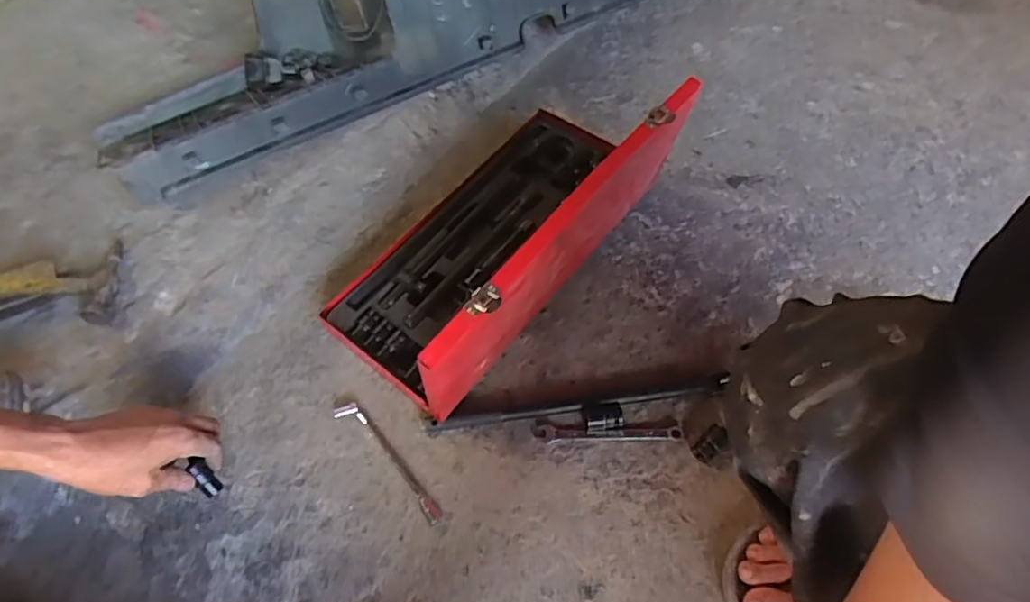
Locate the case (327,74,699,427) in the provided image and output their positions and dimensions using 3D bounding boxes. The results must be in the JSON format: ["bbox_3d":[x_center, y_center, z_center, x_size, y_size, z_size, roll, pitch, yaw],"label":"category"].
[{"bbox_3d":[-0.017,-0.103,0.671,0.222,0.214,0.427,34,66,20],"label":"case"}]

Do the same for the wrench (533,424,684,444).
[{"bbox_3d":[0.101,0.144,0.634,0.157,0.006,0.018,-1,59,2],"label":"wrench"}]

